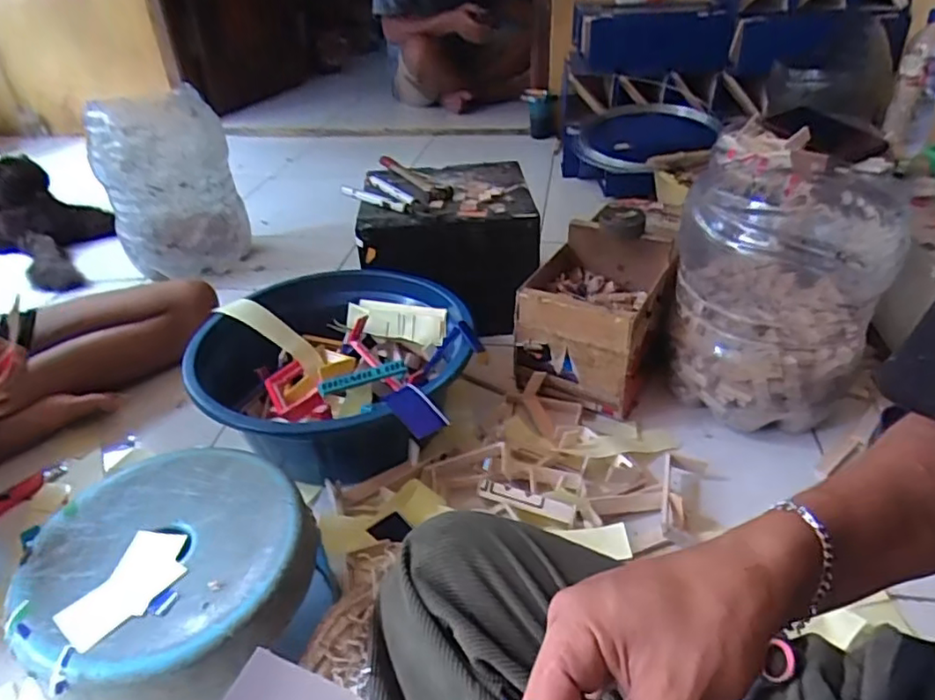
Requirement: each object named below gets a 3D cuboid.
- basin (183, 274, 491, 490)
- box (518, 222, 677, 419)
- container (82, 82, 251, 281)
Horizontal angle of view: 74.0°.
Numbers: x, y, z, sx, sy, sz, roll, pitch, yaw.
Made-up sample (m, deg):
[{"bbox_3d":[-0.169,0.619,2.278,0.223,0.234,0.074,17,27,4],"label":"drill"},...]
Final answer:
[{"bbox_3d":[-0.175,0.036,0.821,0.338,0.146,0.332,-2,34,1],"label":"basin"},{"bbox_3d":[0.178,-0.041,0.872,0.172,0.194,0.168,15,38,24],"label":"box"},{"bbox_3d":[-0.542,-0.298,1.136,0.177,0.310,0.175,9,36,16],"label":"container"}]

